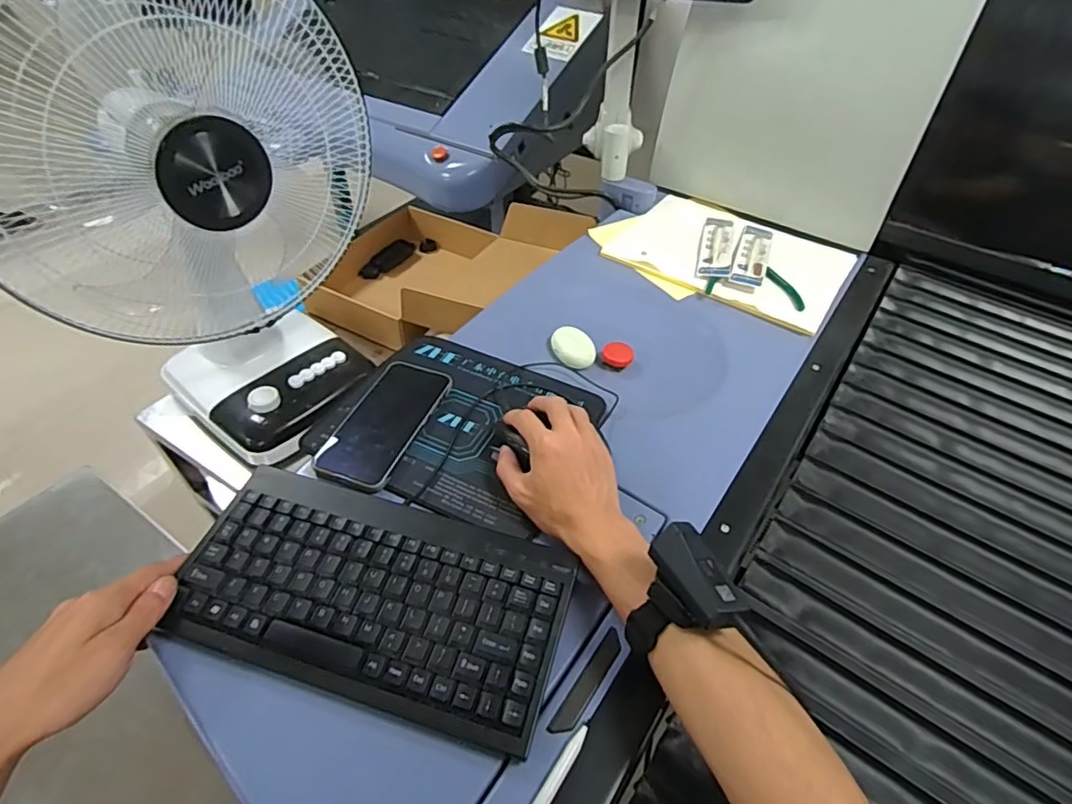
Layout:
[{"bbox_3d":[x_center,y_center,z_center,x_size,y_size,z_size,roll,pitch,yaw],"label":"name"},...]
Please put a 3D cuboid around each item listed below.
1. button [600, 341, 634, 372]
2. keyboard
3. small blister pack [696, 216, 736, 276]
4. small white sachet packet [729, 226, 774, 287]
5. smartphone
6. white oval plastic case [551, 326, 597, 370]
[{"bbox_3d":[0.103,-0.058,0.698,0.039,0.017,0.037,3,46,-3],"label":"button"},{"bbox_3d":[-0.124,0.142,0.425,0.288,0.021,0.148,15,47,8],"label":"keyboard"},{"bbox_3d":[0.272,-0.239,0.831,0.046,0.013,0.186,14,47,10],"label":"small blister pack"},{"bbox_3d":[0.320,-0.221,0.816,0.045,0.012,0.181,18,48,14],"label":"small white sachet packet"},{"bbox_3d":[-0.154,0.017,0.557,0.079,0.015,0.159,18,47,11],"label":"smartphone"},{"bbox_3d":[0.047,-0.069,0.695,0.045,0.020,0.057,-18,51,-22],"label":"white oval plastic case"}]

